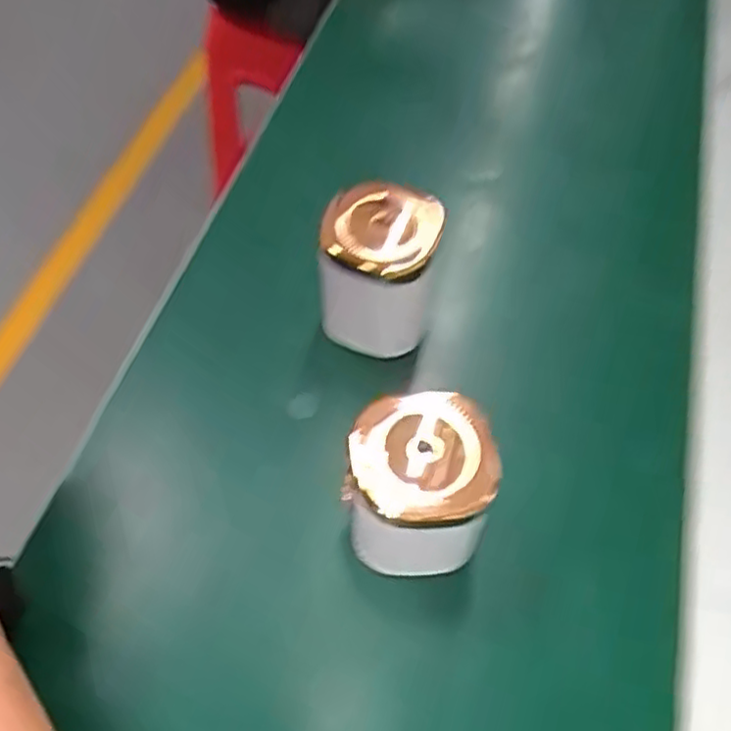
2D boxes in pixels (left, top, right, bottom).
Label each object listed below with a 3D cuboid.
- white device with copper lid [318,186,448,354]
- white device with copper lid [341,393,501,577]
[{"bbox_3d":[0.008,-0.041,0.356,0.057,0.091,0.053,17,58,12],"label":"white device with copper lid"},{"bbox_3d":[0.022,0.053,0.288,0.056,0.071,0.053,-2,56,-1],"label":"white device with copper lid"}]

